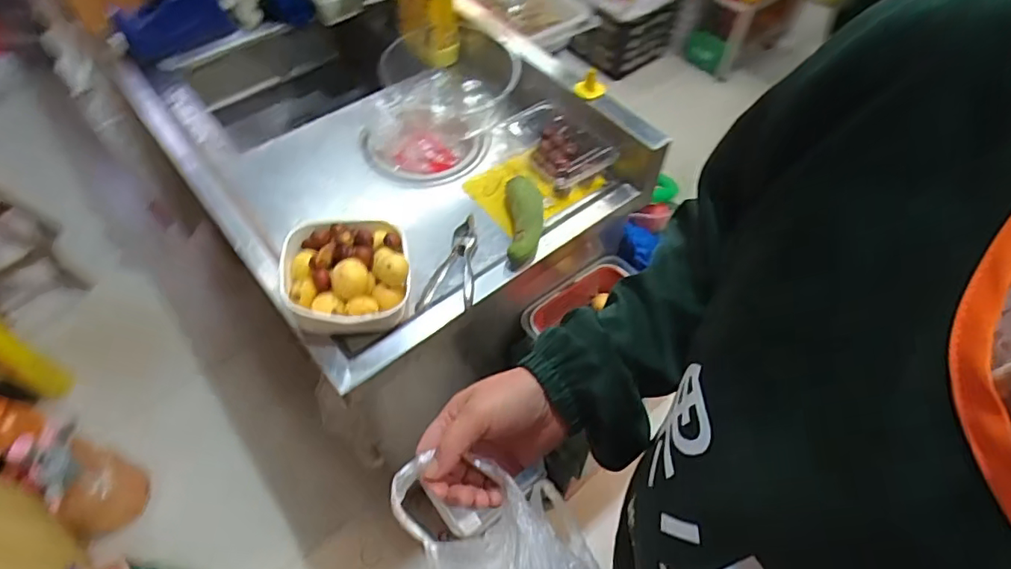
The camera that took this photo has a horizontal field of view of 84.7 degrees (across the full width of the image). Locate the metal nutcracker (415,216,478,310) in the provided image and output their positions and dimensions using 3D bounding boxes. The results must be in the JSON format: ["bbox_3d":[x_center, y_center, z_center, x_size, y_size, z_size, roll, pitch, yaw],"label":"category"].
[{"bbox_3d":[-0.065,-0.025,0.803,0.069,0.026,0.159,17,69,10],"label":"metal nutcracker"}]

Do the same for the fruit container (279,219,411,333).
[{"bbox_3d":[-0.218,-0.011,0.755,0.169,0.081,0.169,2,59,-4],"label":"fruit container"}]

